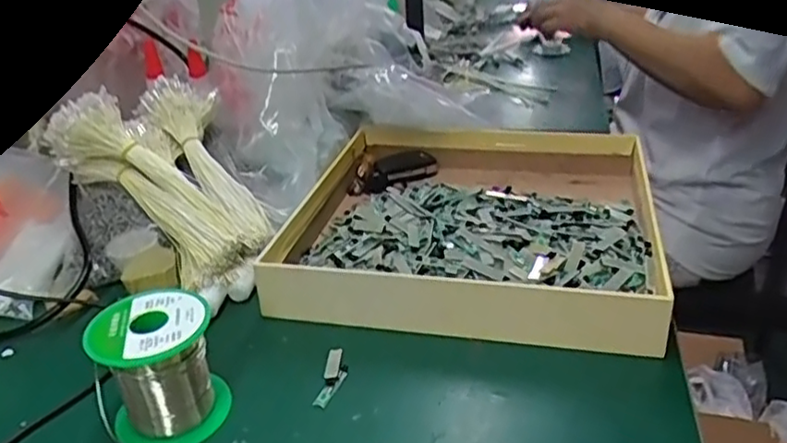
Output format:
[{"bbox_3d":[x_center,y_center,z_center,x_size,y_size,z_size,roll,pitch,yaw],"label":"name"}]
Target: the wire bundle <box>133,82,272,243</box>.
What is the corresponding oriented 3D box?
[{"bbox_3d":[-0.153,-0.052,0.556,0.054,0.030,0.173,-24,67,-35],"label":"wire bundle"}]

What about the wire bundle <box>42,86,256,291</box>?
[{"bbox_3d":[-0.196,-0.021,0.527,0.190,0.061,0.061,41,41,9],"label":"wire bundle"}]

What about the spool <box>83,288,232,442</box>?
[{"bbox_3d":[-0.139,0.088,0.393,0.064,0.071,0.064,-2,28,1],"label":"spool"}]

